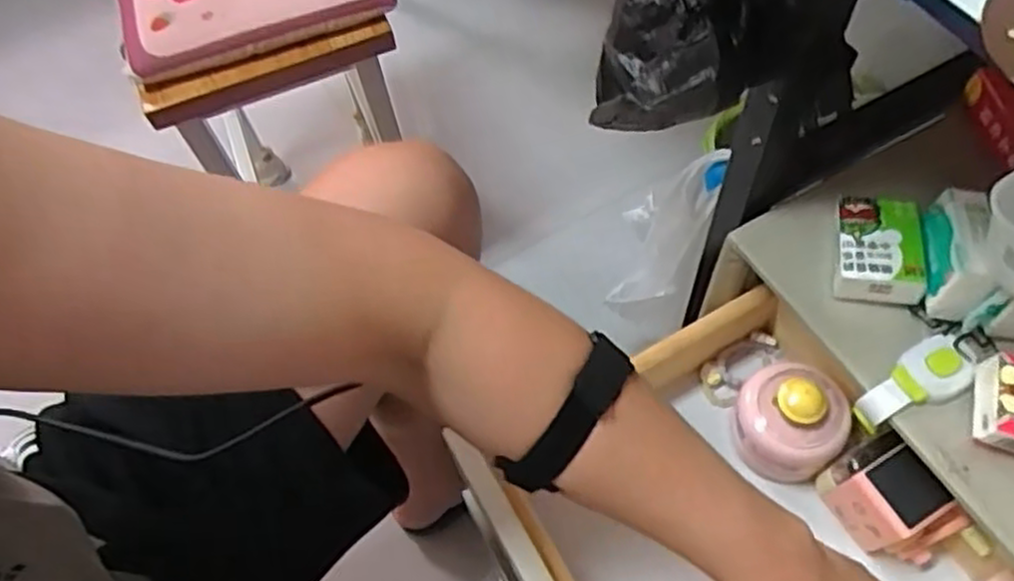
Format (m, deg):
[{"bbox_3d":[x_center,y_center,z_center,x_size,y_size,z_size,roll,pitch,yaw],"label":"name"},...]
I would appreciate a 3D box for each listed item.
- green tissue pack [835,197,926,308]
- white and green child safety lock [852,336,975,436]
[{"bbox_3d":[0.253,-0.030,0.514,0.052,0.024,0.072,7,61,8],"label":"green tissue pack"},{"bbox_3d":[0.260,0.060,0.480,0.081,0.012,0.036,-33,63,0],"label":"white and green child safety lock"}]

